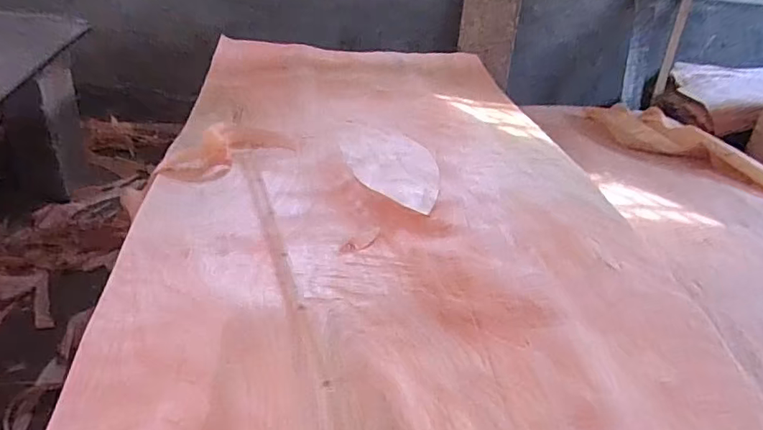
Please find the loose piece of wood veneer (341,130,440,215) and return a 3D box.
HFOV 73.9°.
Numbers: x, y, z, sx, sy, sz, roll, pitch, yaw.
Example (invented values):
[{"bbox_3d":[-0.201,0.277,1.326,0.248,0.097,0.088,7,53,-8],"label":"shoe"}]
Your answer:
[{"bbox_3d":[0.037,-0.145,1.494,0.259,0.010,0.519,-3,31,-16],"label":"loose piece of wood veneer"}]

